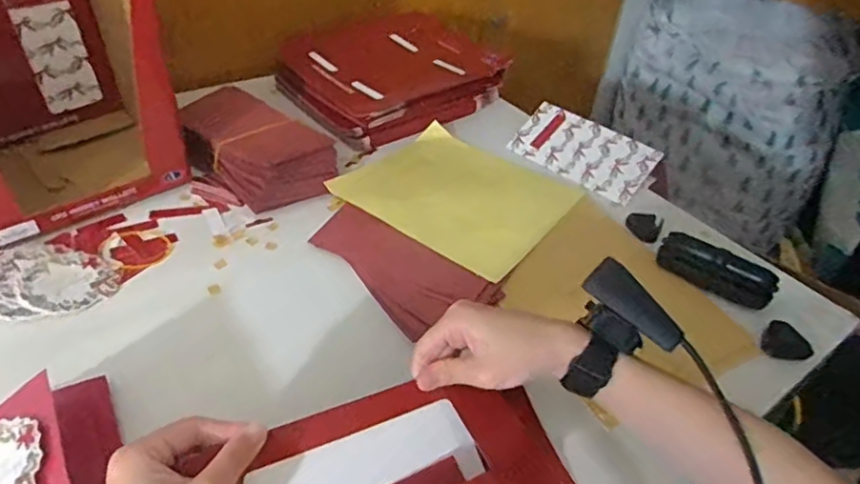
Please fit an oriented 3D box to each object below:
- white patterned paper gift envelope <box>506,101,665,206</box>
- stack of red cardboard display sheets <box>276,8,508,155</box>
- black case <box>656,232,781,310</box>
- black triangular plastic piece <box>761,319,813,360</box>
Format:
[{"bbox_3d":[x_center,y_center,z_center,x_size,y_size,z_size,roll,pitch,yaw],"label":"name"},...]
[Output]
[{"bbox_3d":[0.190,-0.115,0.750,0.171,0.010,0.082,33,76,28],"label":"white patterned paper gift envelope"},{"bbox_3d":[-0.050,-0.228,0.822,0.259,0.061,0.197,-23,47,-31],"label":"stack of red cardboard display sheets"},{"bbox_3d":[0.291,0.029,0.611,0.110,0.025,0.045,30,45,27],"label":"black case"},{"bbox_3d":[0.327,0.092,0.549,0.040,0.006,0.037,26,63,28],"label":"black triangular plastic piece"}]

